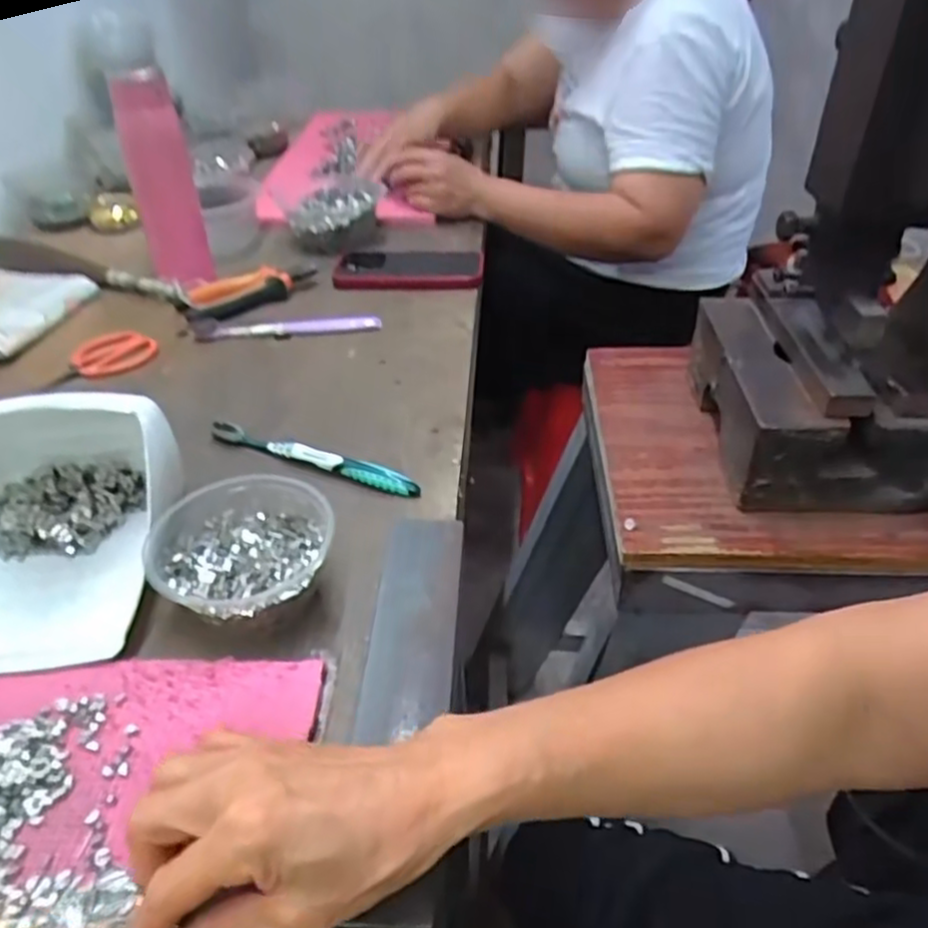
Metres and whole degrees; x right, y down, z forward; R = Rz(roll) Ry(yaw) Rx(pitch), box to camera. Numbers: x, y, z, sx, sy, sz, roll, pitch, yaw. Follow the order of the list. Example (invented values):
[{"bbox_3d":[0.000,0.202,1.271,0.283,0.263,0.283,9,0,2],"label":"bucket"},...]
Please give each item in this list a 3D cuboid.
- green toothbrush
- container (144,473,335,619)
[{"bbox_3d":[-0.117,-0.006,0.554,0.183,0.015,0.012,15,41,21],"label":"green toothbrush"},{"bbox_3d":[-0.134,0.055,0.445,0.106,0.048,0.107,-9,38,-9],"label":"container"}]

